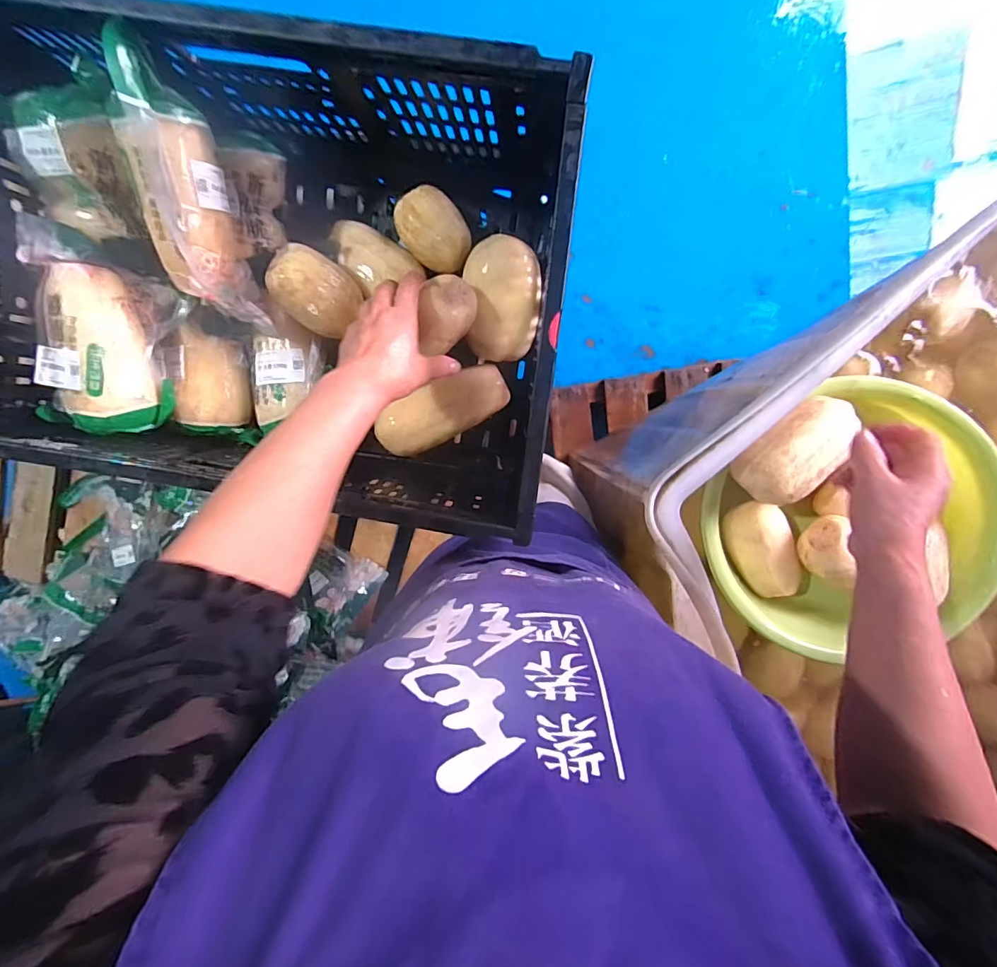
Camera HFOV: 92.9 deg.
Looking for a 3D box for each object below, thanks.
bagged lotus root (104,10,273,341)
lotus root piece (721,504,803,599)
[{"bbox_3d":[-0.319,-0.287,0.487,0.085,0.103,0.252,-8,126,0],"label":"bagged lotus root"},{"bbox_3d":[0.357,0.092,0.635,0.074,0.056,0.127,-18,101,6],"label":"lotus root piece"}]

